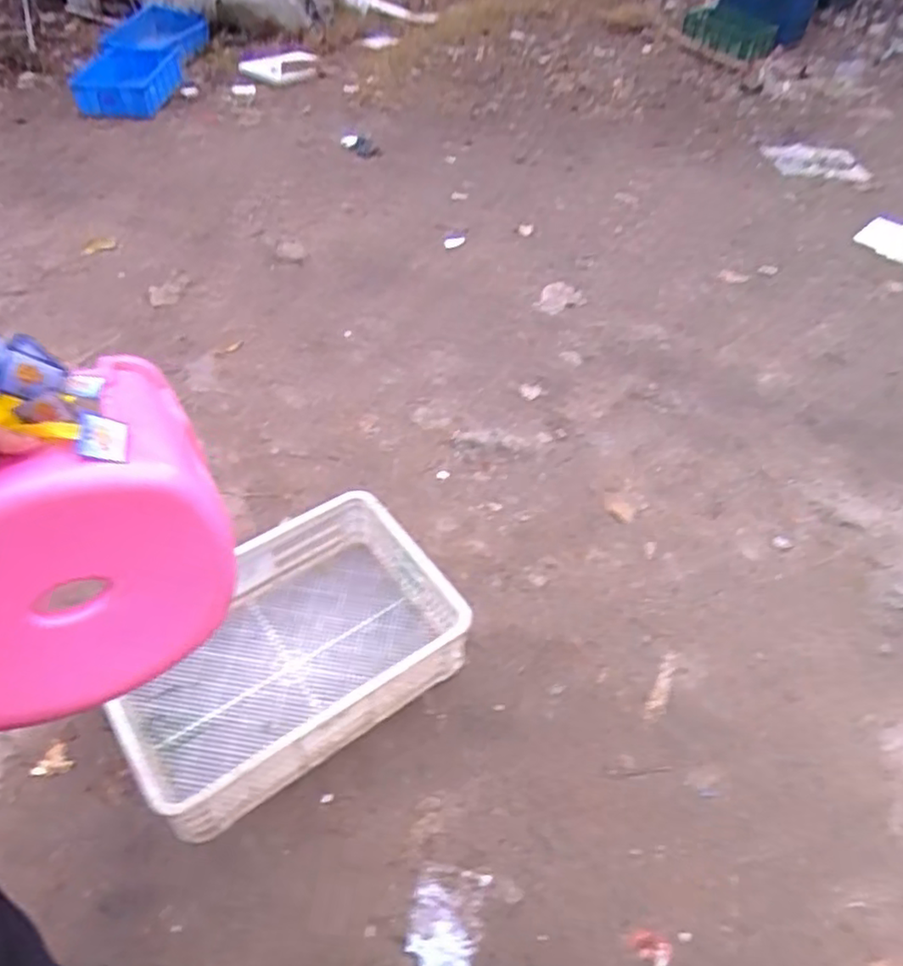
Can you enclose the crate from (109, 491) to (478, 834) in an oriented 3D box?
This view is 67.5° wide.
[{"bbox_3d":[-0.305,0.309,1.267,0.590,0.177,0.386,-30,54,-28],"label":"crate"}]

